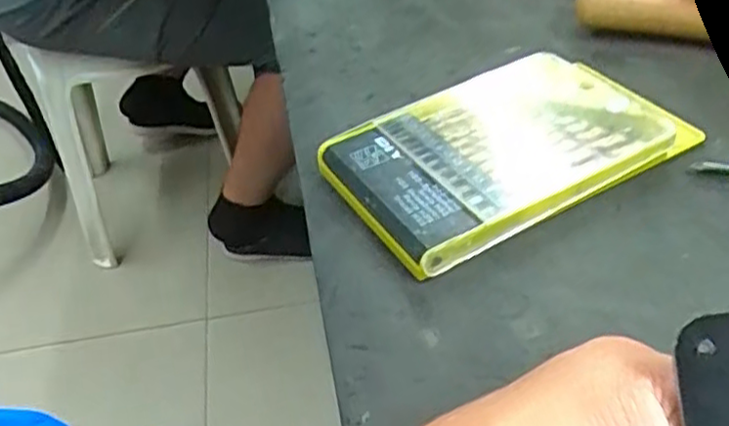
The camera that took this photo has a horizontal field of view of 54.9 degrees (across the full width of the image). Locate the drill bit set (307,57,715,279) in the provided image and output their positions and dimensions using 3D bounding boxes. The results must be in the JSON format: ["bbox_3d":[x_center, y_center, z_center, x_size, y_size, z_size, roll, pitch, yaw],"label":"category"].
[{"bbox_3d":[0.052,-0.024,0.265,0.120,0.016,0.073,-23,43,-18],"label":"drill bit set"}]

